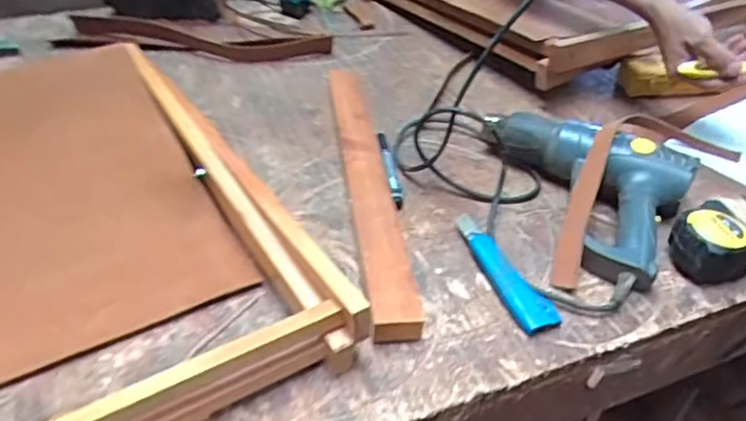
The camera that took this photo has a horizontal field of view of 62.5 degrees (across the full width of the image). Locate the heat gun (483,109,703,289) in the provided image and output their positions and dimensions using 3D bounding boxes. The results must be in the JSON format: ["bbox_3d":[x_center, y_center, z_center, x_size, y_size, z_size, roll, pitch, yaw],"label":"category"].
[{"bbox_3d":[0.223,-0.031,0.710,0.241,0.073,0.180,23,44,22],"label":"heat gun"}]

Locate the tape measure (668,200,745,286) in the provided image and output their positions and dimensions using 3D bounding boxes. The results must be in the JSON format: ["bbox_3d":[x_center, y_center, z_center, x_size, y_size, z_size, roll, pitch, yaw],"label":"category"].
[{"bbox_3d":[0.361,0.038,0.656,0.077,0.056,0.078,-21,46,-26],"label":"tape measure"}]

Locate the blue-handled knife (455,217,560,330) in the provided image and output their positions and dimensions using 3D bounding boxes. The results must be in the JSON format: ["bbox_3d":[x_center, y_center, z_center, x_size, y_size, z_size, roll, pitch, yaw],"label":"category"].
[{"bbox_3d":[0.133,0.056,0.643,0.033,0.025,0.163,-14,43,-19],"label":"blue-handled knife"}]

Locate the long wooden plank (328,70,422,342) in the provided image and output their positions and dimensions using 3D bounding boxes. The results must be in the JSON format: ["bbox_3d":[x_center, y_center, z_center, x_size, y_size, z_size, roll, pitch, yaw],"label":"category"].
[{"bbox_3d":[-0.008,-0.050,0.752,0.055,0.042,0.506,-3,41,-7],"label":"long wooden plank"}]

